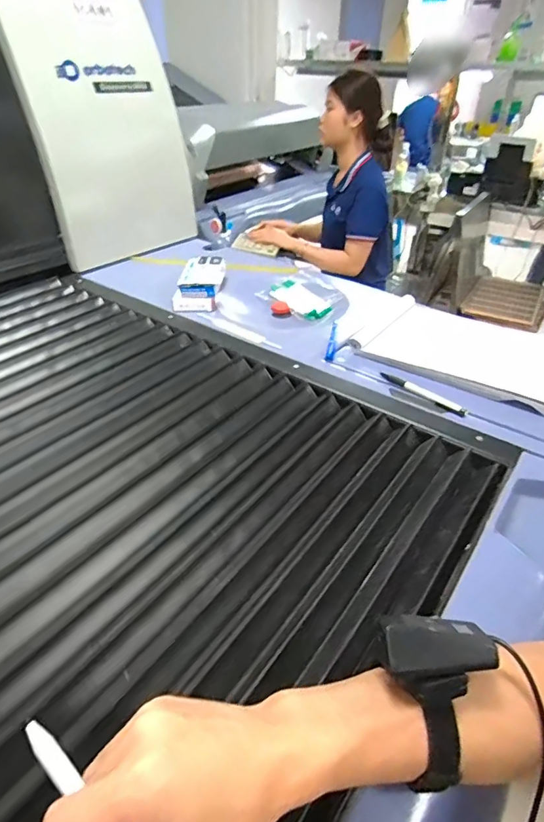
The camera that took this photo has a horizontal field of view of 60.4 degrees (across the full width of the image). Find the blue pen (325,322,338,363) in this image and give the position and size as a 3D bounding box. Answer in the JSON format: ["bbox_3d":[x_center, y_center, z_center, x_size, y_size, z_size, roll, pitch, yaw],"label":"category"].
[{"bbox_3d":[0.103,-0.118,0.784,0.014,0.011,0.138,9,36,8],"label":"blue pen"}]

